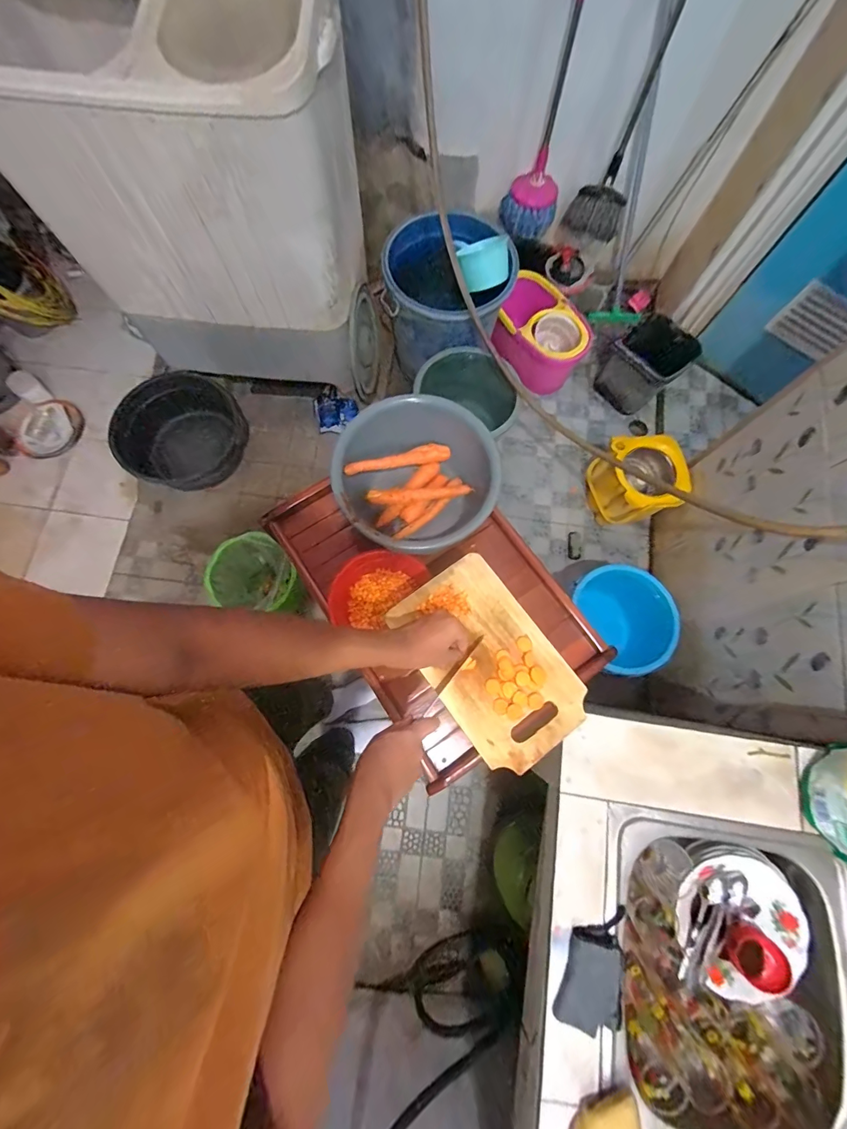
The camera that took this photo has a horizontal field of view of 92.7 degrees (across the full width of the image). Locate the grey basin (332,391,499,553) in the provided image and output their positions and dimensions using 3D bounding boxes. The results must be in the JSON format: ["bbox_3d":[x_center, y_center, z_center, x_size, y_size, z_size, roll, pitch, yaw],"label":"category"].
[{"bbox_3d":[-0.022,-0.151,0.791,0.294,0.145,0.267,44,79,9],"label":"grey basin"}]

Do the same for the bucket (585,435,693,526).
[{"bbox_3d":[0.708,-0.276,1.395,0.220,0.309,0.264,-16,76,-5],"label":"bucket"}]

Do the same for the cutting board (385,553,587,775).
[{"bbox_3d":[0.097,0.143,0.601,0.178,0.019,0.292,-35,79,-9],"label":"cutting board"}]

